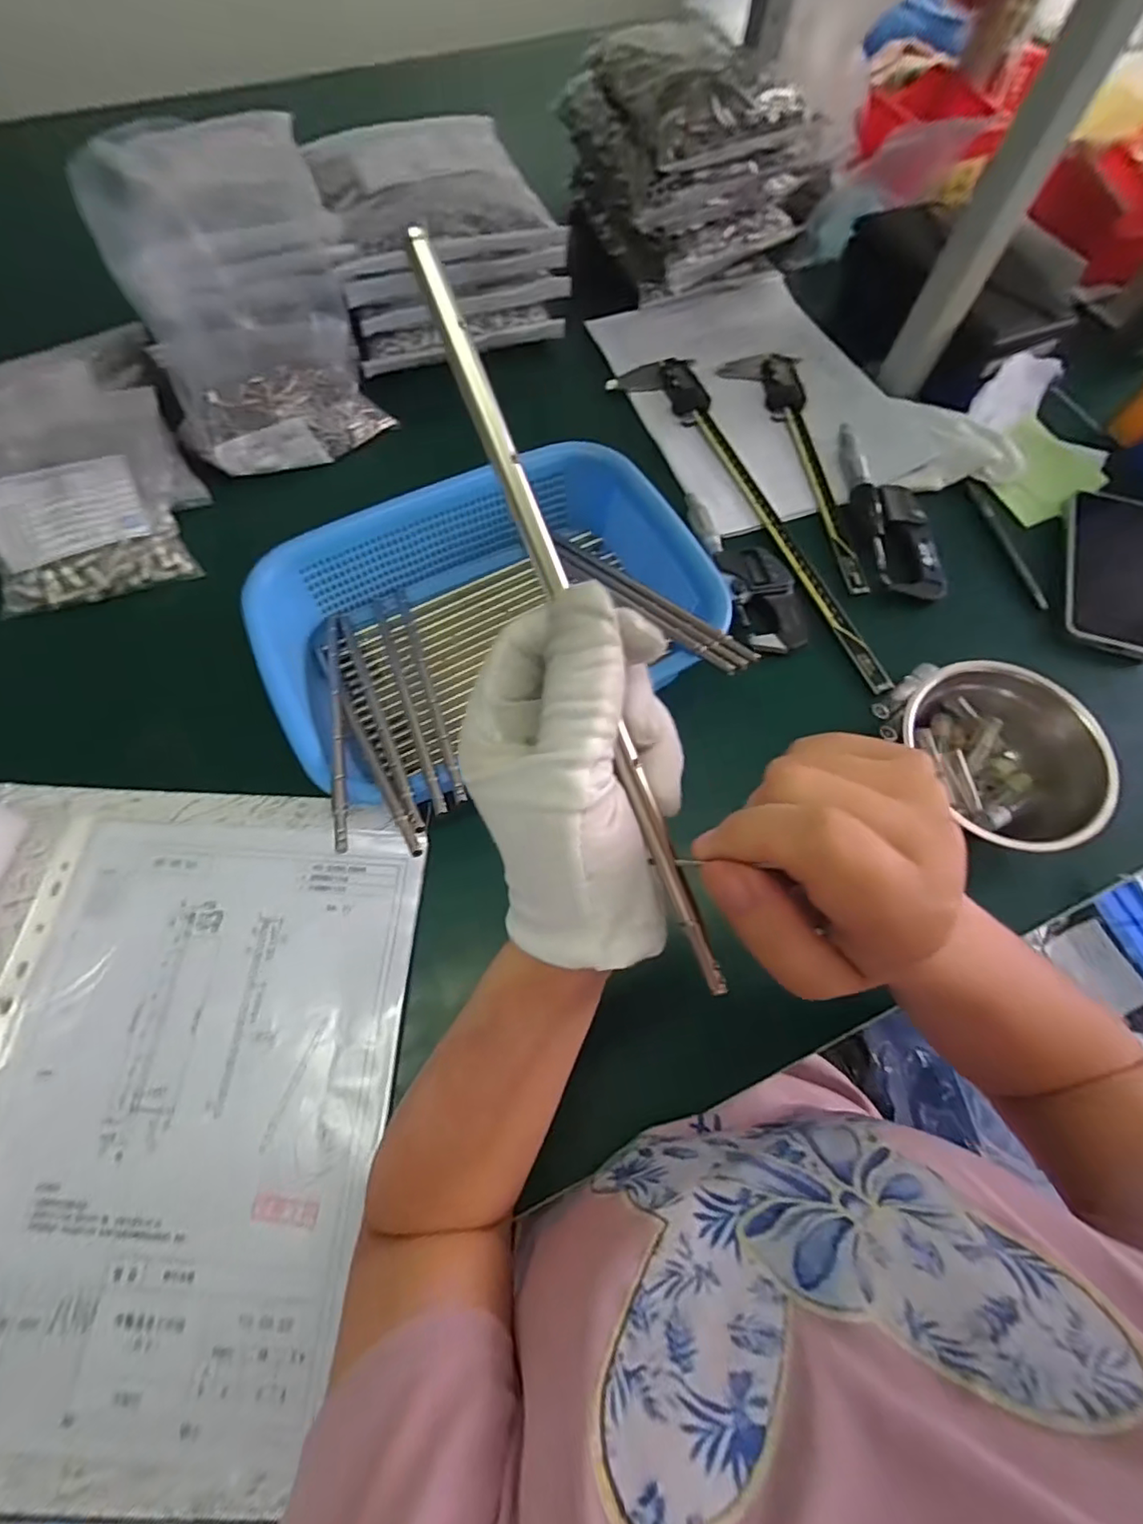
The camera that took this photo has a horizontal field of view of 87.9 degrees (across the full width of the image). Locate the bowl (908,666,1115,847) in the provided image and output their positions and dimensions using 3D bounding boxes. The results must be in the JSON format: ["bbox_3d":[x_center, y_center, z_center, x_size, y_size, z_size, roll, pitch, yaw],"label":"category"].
[{"bbox_3d":[0.286,-0.003,0.401,0.117,0.052,0.131,-21,70,-11],"label":"bowl"}]

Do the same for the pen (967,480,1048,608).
[{"bbox_3d":[0.363,-0.183,0.495,0.008,0.008,0.132,-11,70,-6],"label":"pen"}]

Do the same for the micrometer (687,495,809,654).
[{"bbox_3d":[0.143,-0.158,0.474,0.054,0.019,0.159,-15,69,-9],"label":"micrometer"}]

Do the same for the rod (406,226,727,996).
[{"bbox_3d":[0.005,-0.028,0.173,0.007,0.004,0.227,-25,102,-11],"label":"rod"}]

